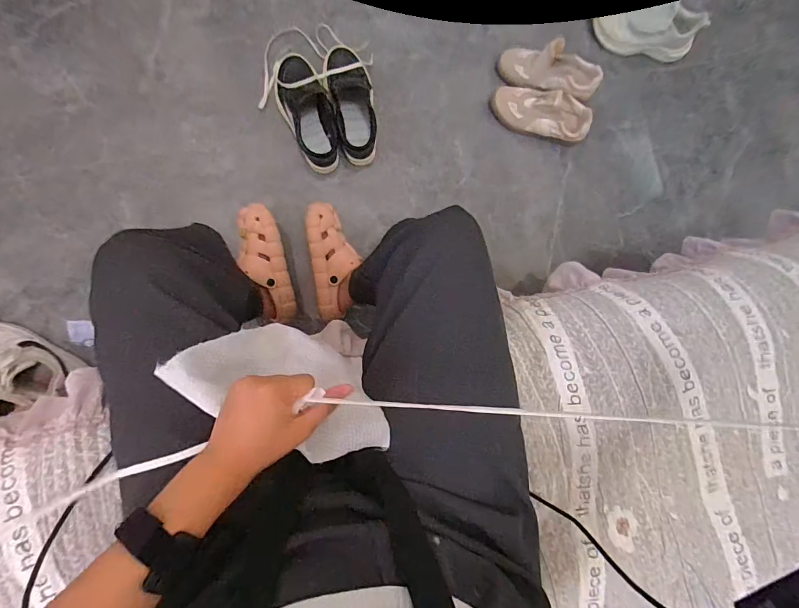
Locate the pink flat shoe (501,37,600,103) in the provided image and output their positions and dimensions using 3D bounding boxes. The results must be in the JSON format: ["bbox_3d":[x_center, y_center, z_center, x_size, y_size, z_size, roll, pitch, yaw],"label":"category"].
[{"bbox_3d":[0.338,-0.516,0.876,0.221,0.099,0.077,13,88,-6],"label":"pink flat shoe"}]

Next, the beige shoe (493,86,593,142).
[{"bbox_3d":[0.319,-0.428,0.887,0.222,0.067,0.085,20,88,-6],"label":"beige shoe"}]

